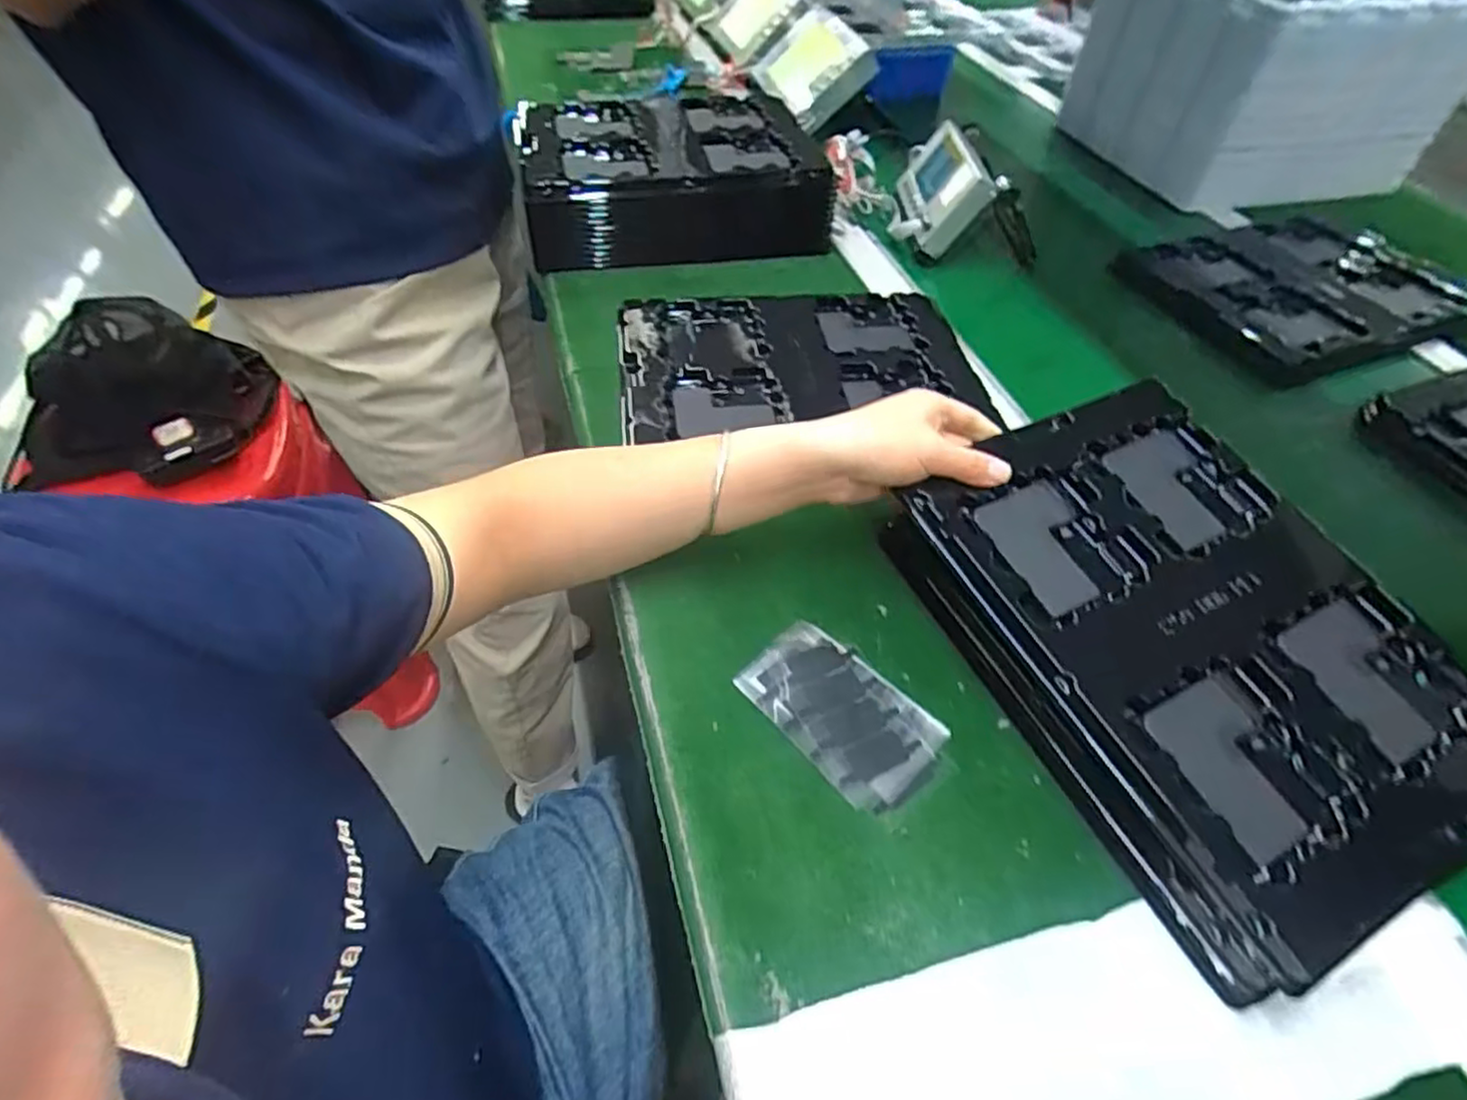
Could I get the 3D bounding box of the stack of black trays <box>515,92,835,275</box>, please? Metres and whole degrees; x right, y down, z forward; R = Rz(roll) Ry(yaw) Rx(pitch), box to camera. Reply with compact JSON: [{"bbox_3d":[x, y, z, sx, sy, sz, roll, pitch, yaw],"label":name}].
[{"bbox_3d":[-0.070,-0.416,0.776,0.306,0.084,0.231,-9,50,-11],"label":"stack of black trays"}]

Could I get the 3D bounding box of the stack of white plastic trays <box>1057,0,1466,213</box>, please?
[{"bbox_3d":[0.653,-0.601,0.875,0.305,0.194,0.317,-10,51,-11],"label":"stack of white plastic trays"}]

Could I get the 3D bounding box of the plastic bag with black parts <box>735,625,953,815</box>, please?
[{"bbox_3d":[0.061,0.090,0.391,0.067,0.006,0.113,-33,58,-27],"label":"plastic bag with black parts"}]

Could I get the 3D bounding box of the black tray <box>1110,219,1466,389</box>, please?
[{"bbox_3d":[0.573,-0.260,0.715,0.295,0.049,0.222,-17,52,-17],"label":"black tray"}]

